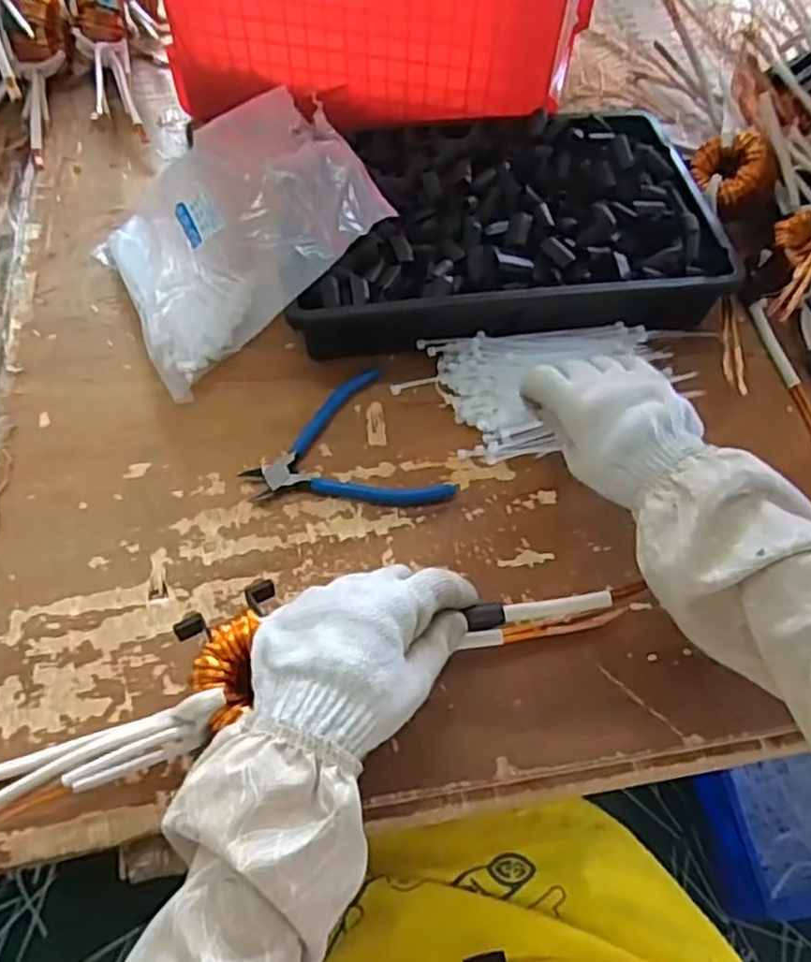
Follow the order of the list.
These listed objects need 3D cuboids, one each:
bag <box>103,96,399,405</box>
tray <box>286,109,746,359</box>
[{"bbox_3d":[-0.139,-0.204,0.583,0.222,0.073,0.198,-39,67,12],"label":"bag"},{"bbox_3d":[0.081,-0.220,0.639,0.354,0.079,0.238,-5,58,-6],"label":"tray"}]

